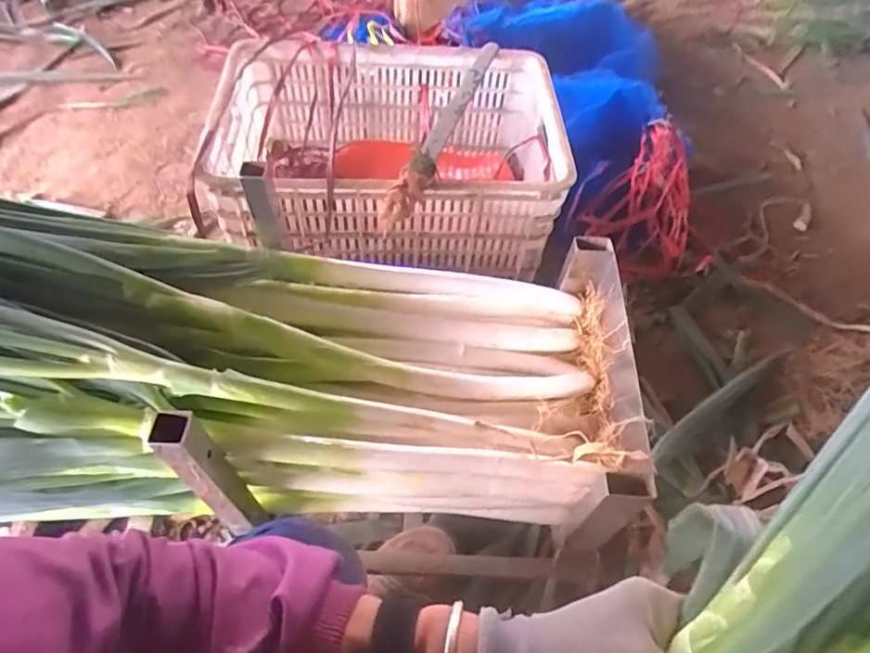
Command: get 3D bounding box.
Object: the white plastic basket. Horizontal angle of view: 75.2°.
[{"bbox_3d":[-0.059,-0.256,0.896,0.545,0.211,0.410,-4,55,-8],"label":"white plastic basket"}]

